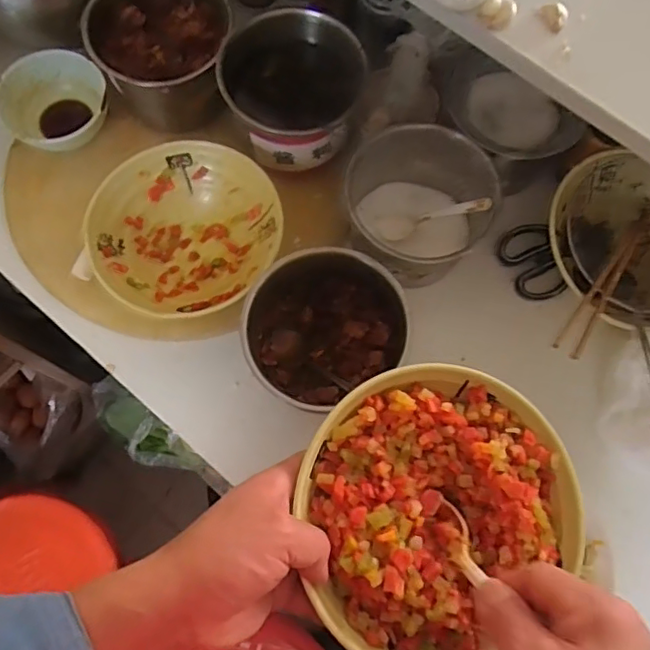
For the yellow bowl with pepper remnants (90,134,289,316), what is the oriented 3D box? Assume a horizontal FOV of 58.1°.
[{"bbox_3d":[-0.143,-0.093,0.614,0.183,0.072,0.175,1,73,-2],"label":"yellow bowl with pepper remnants"}]

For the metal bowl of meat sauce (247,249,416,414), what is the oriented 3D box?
[{"bbox_3d":[0.001,0.002,0.576,0.142,0.081,0.149,1,73,-2],"label":"metal bowl of meat sauce"}]

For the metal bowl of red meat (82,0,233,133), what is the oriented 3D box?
[{"bbox_3d":[-0.186,-0.316,0.673,0.140,0.104,0.143,1,73,-2],"label":"metal bowl of red meat"}]

